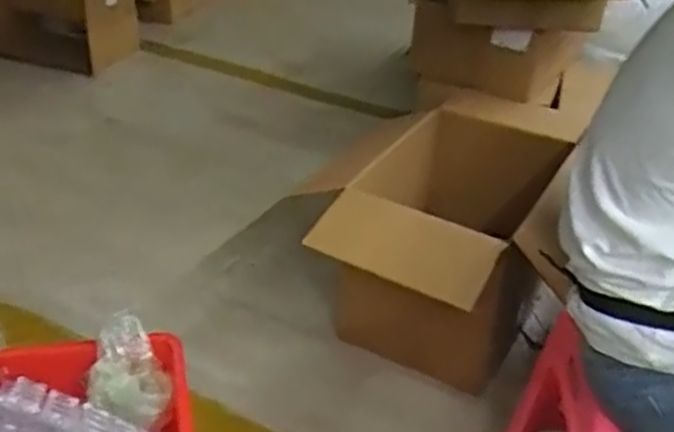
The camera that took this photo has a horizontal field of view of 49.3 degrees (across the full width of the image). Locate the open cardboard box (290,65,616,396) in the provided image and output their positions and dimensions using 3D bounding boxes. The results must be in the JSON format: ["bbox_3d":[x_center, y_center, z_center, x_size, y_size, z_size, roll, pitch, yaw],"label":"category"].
[{"bbox_3d":[0.227,0.092,1.562,0.422,0.422,0.593,25,38,29],"label":"open cardboard box"}]

